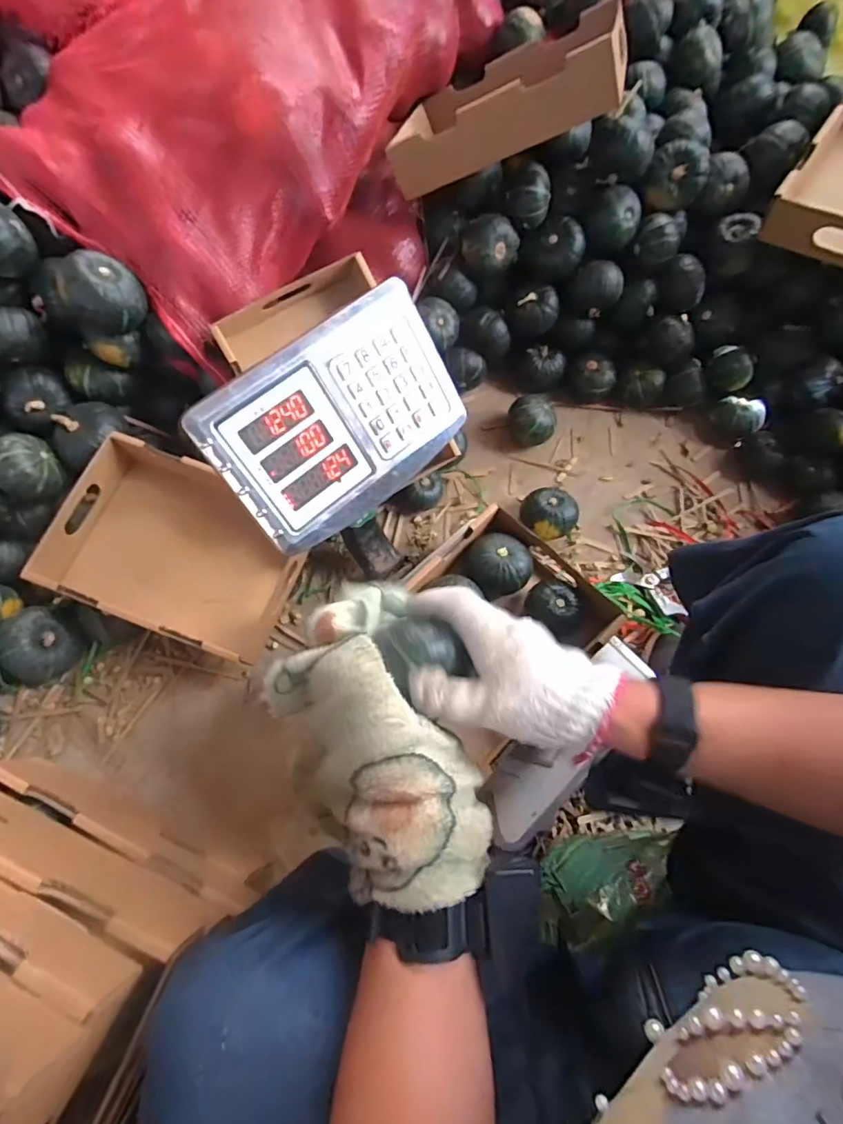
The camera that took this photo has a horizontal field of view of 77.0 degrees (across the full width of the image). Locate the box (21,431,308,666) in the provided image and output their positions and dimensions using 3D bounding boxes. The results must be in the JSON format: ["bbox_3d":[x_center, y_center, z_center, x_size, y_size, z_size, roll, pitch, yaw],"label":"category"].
[{"bbox_3d":[-0.321,-0.020,0.710,0.323,0.076,0.226,19,70,5],"label":"box"}]

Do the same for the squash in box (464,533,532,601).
[{"bbox_3d":[0.101,0.005,0.698,0.080,0.056,0.075,1,69,-2],"label":"squash in box"}]

